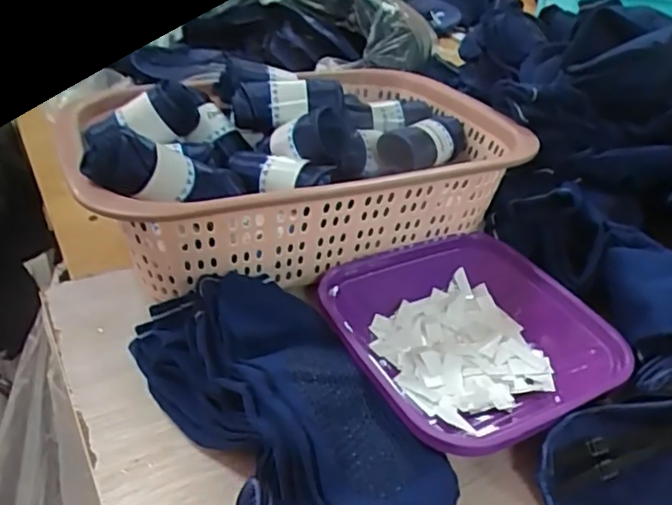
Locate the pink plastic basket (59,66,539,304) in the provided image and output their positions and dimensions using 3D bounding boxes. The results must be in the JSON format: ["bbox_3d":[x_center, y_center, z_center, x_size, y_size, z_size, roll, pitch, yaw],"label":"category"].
[{"bbox_3d":[-0.037,-0.108,0.578,0.396,0.098,0.313,-11,39,-23],"label":"pink plastic basket"}]

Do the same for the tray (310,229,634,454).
[{"bbox_3d":[0.097,0.063,0.451,0.182,0.046,0.193,-13,39,-25],"label":"tray"}]

